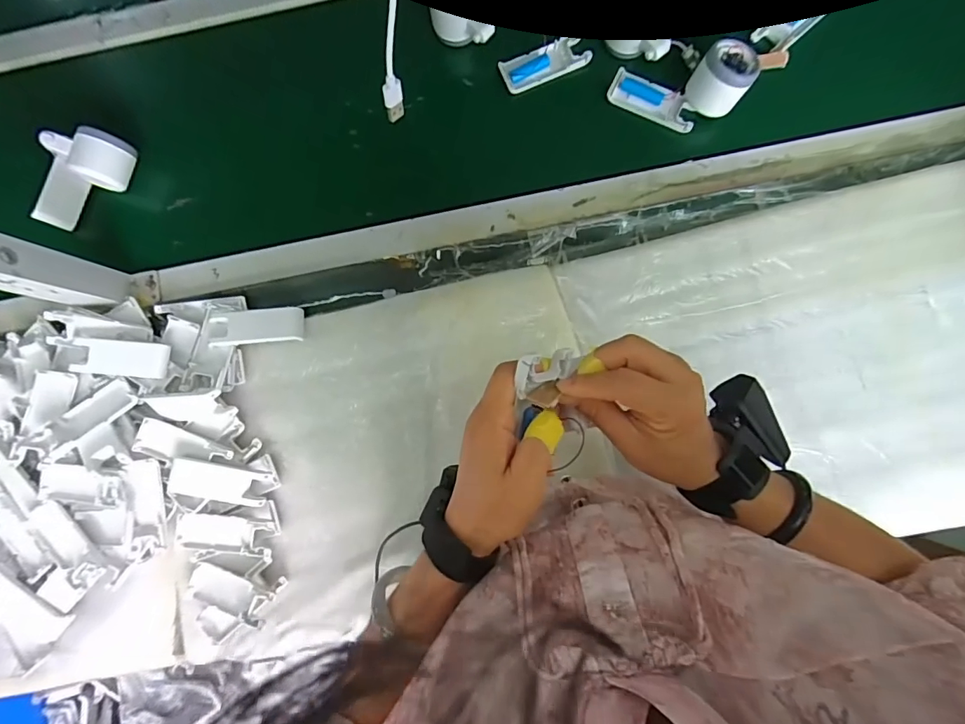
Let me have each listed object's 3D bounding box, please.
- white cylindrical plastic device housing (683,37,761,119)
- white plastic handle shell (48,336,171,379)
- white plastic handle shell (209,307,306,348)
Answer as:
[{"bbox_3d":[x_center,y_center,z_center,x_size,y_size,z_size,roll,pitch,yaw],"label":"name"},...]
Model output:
[{"bbox_3d":[0.265,-0.313,0.524,0.058,0.050,0.057,0,85,3],"label":"white cylindrical plastic device housing"},{"bbox_3d":[-0.415,-0.005,0.530,0.130,0.021,0.040,4,85,4],"label":"white plastic handle shell"},{"bbox_3d":[-0.255,-0.040,0.539,0.099,0.020,0.040,-5,85,3],"label":"white plastic handle shell"}]

